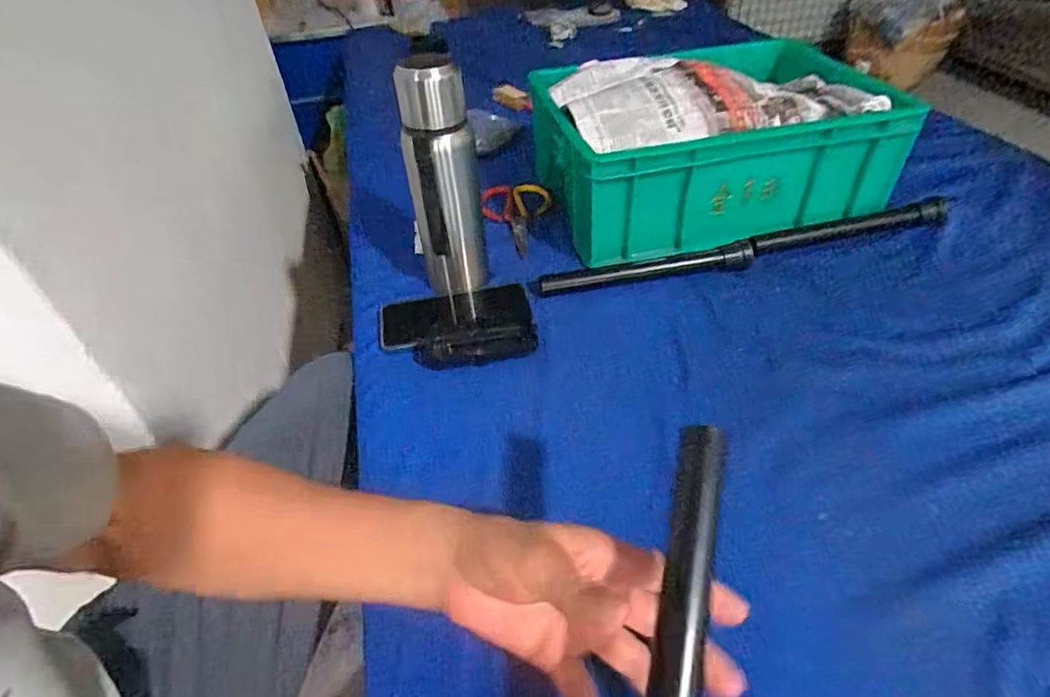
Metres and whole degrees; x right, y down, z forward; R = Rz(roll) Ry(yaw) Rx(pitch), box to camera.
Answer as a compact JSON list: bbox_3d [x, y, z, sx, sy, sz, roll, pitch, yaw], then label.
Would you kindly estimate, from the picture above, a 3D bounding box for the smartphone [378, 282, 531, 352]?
[{"bbox_3d":[-0.077,-0.038,0.604,0.160,0.010,0.075,-11,45,1],"label":"smartphone"}]

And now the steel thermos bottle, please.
[{"bbox_3d":[-0.085,-0.172,0.586,0.071,0.239,0.070,-8,42,-4],"label":"steel thermos bottle"}]

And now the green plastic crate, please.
[{"bbox_3d":[0.236,-0.274,0.737,0.426,0.153,0.287,-12,43,-8],"label":"green plastic crate"}]

